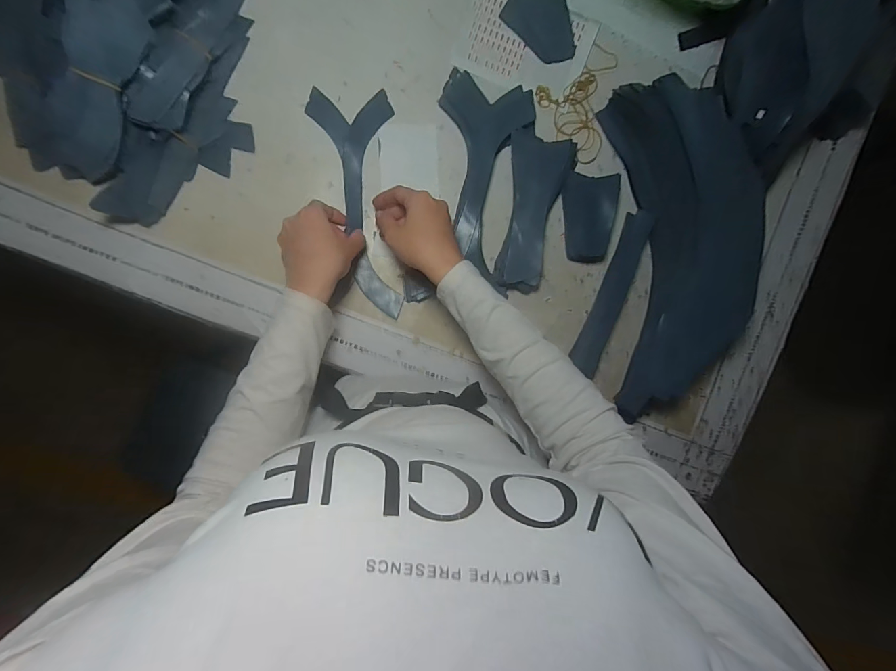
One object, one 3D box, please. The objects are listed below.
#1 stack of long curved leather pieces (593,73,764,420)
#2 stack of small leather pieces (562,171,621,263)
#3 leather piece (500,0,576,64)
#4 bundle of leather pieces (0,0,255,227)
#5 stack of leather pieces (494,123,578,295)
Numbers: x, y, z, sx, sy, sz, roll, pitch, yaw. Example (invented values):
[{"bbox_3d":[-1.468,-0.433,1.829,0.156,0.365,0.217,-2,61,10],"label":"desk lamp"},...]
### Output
[{"bbox_3d":[0.267,-0.096,0.458,0.142,0.084,0.377,-3,94,-6],"label":"stack of long curved leather pieces"},{"bbox_3d":[0.162,-0.134,0.467,0.056,0.031,0.094,3,94,-6],"label":"stack of small leather pieces"},{"bbox_3d":[0.112,-0.361,0.462,0.094,0.004,0.069,43,89,-7],"label":"leather piece"},{"bbox_3d":[-0.320,-0.276,0.382,0.261,0.081,0.254,0,94,-6],"label":"bundle of leather pieces"},{"bbox_3d":[0.099,-0.143,0.466,0.070,0.029,0.180,8,93,-6],"label":"stack of leather pieces"}]

